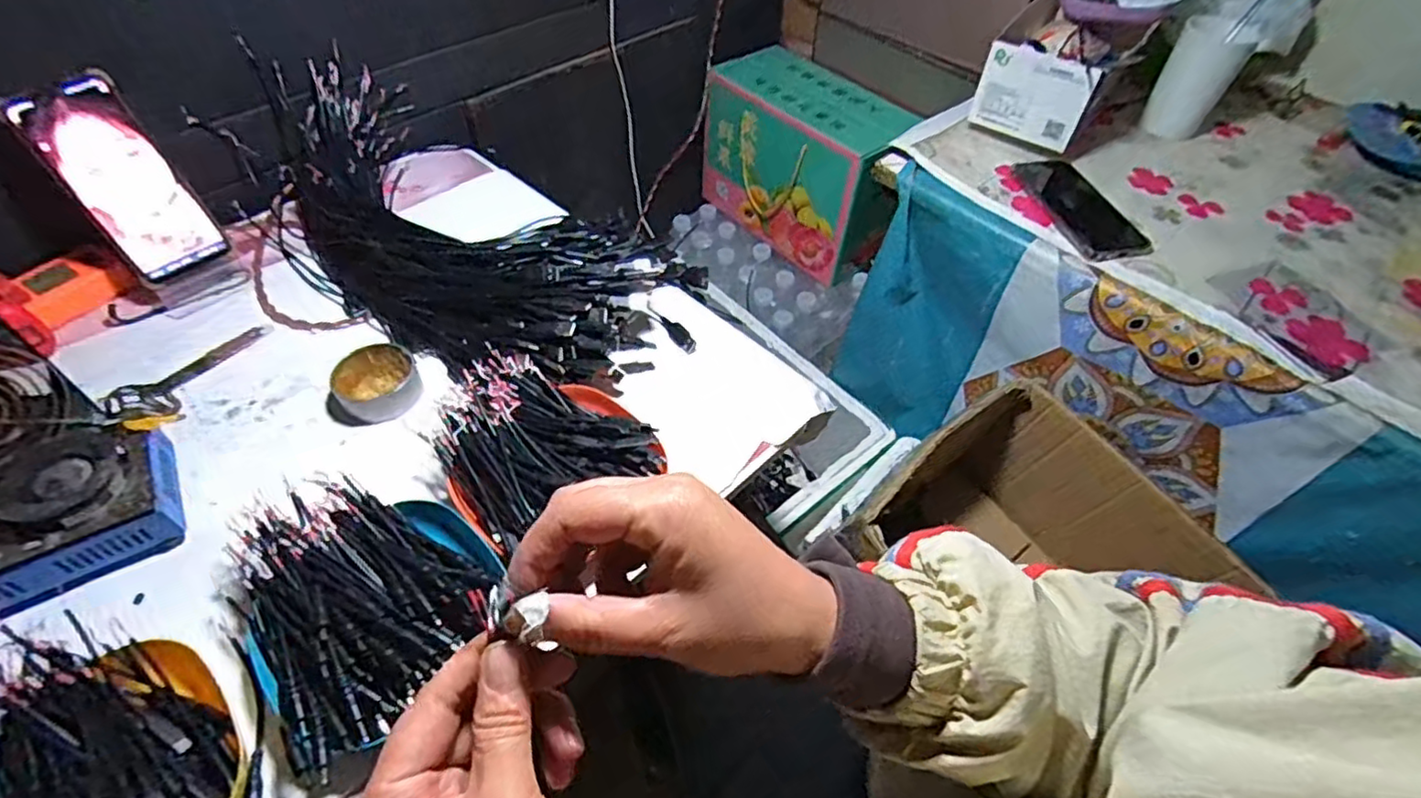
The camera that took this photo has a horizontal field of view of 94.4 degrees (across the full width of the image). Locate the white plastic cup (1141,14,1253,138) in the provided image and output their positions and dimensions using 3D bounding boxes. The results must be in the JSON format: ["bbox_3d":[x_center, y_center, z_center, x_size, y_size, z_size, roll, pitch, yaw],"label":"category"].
[{"bbox_3d":[0.588,-0.385,0.800,0.080,0.125,0.067,30,56,19],"label":"white plastic cup"}]

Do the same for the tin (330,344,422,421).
[{"bbox_3d":[-0.277,-0.014,0.550,0.063,0.023,0.063,-24,57,-21],"label":"tin"}]

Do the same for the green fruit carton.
[{"bbox_3d":[0.166,-0.391,1.094,0.171,0.240,0.336,-36,62,-27],"label":"green fruit carton"}]

